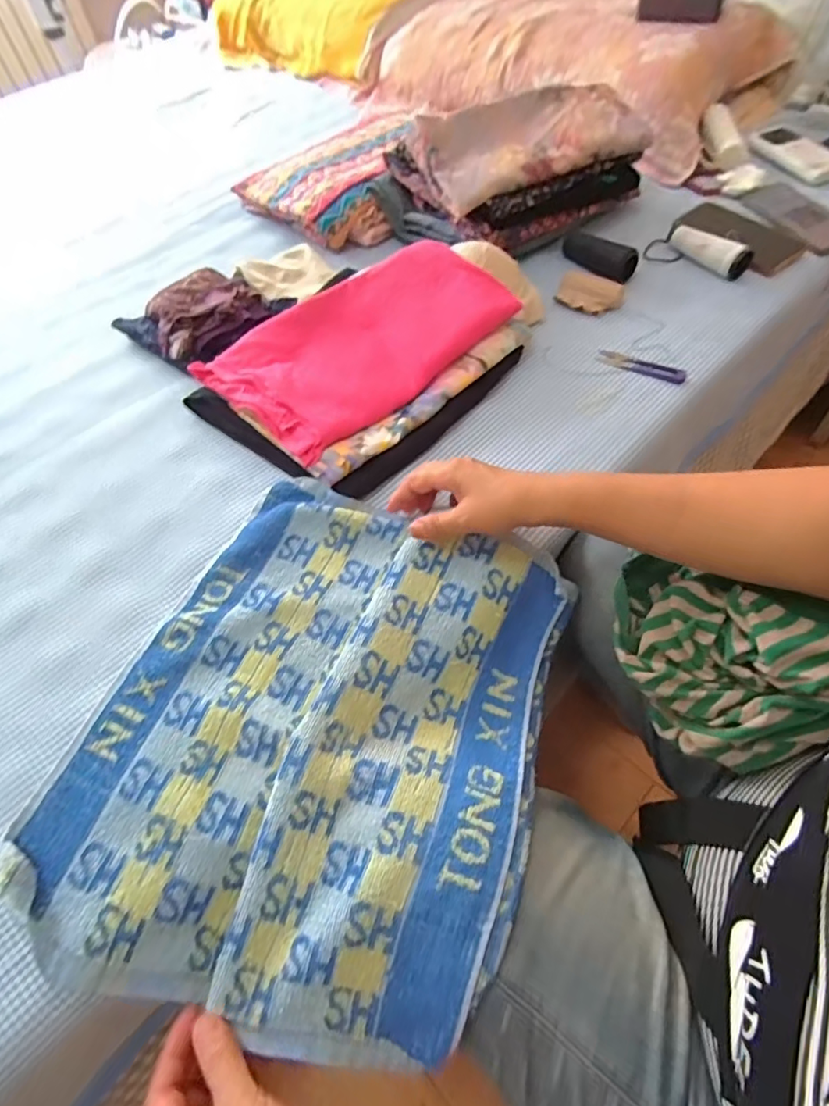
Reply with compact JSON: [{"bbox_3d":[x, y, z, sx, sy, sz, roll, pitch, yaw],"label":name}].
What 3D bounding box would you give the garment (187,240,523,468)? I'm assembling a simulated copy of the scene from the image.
[{"bbox_3d":[-0.057,-0.241,0.587,0.312,0.029,0.177,-41,75,-16],"label":"garment"}]

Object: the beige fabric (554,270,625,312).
[{"bbox_3d":[0.225,-0.334,0.676,0.080,0.020,0.054,24,65,17],"label":"beige fabric"}]

